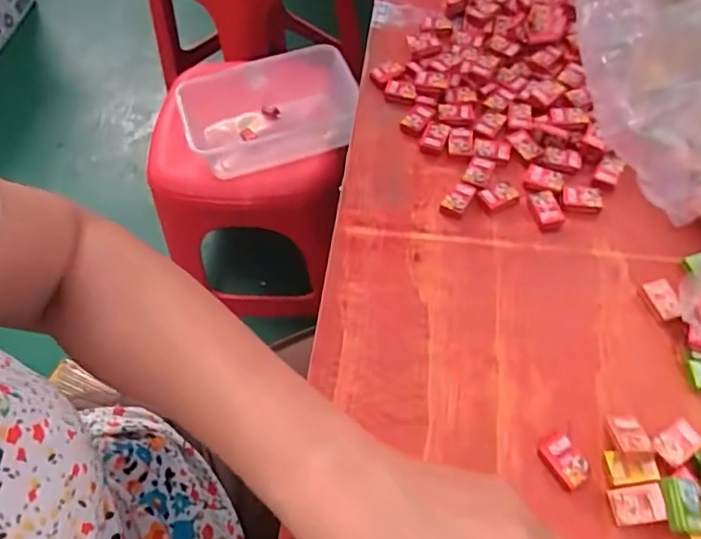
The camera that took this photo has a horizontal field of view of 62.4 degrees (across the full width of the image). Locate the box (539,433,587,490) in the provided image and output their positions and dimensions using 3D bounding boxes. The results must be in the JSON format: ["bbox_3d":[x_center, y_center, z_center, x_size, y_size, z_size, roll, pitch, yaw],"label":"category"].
[{"bbox_3d":[0.113,0.101,0.306,0.018,0.008,0.026,-32,62,-16],"label":"box"}]

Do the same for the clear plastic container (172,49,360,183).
[{"bbox_3d":[-0.116,-0.234,0.849,0.258,0.072,0.172,-11,58,-4],"label":"clear plastic container"}]

